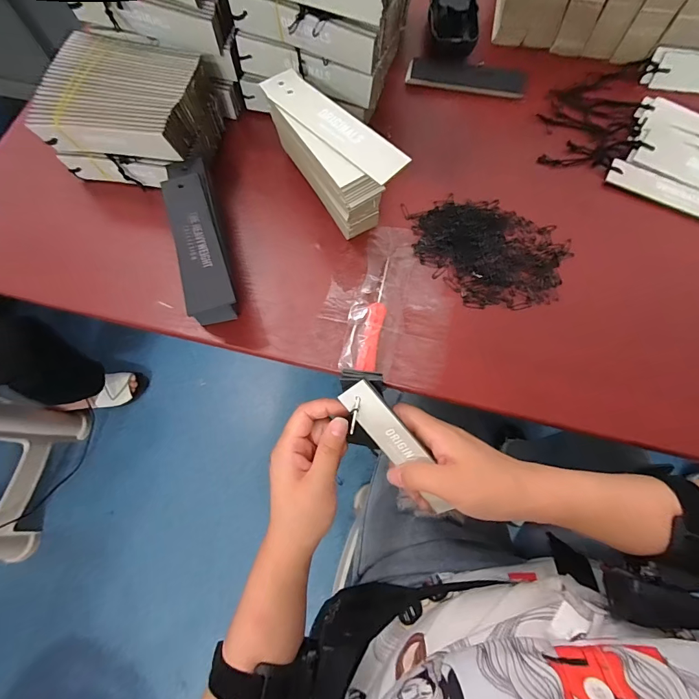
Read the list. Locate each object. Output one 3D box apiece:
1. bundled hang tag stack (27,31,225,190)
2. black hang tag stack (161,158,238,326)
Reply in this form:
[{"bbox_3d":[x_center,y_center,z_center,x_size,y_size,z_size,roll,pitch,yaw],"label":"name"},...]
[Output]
[{"bbox_3d":[-0.194,-0.213,0.343,0.130,0.064,0.109,8,71,3],"label":"bundled hang tag stack"},{"bbox_3d":[-0.121,-0.090,0.319,0.042,0.048,0.149,-18,71,-6],"label":"black hang tag stack"}]

